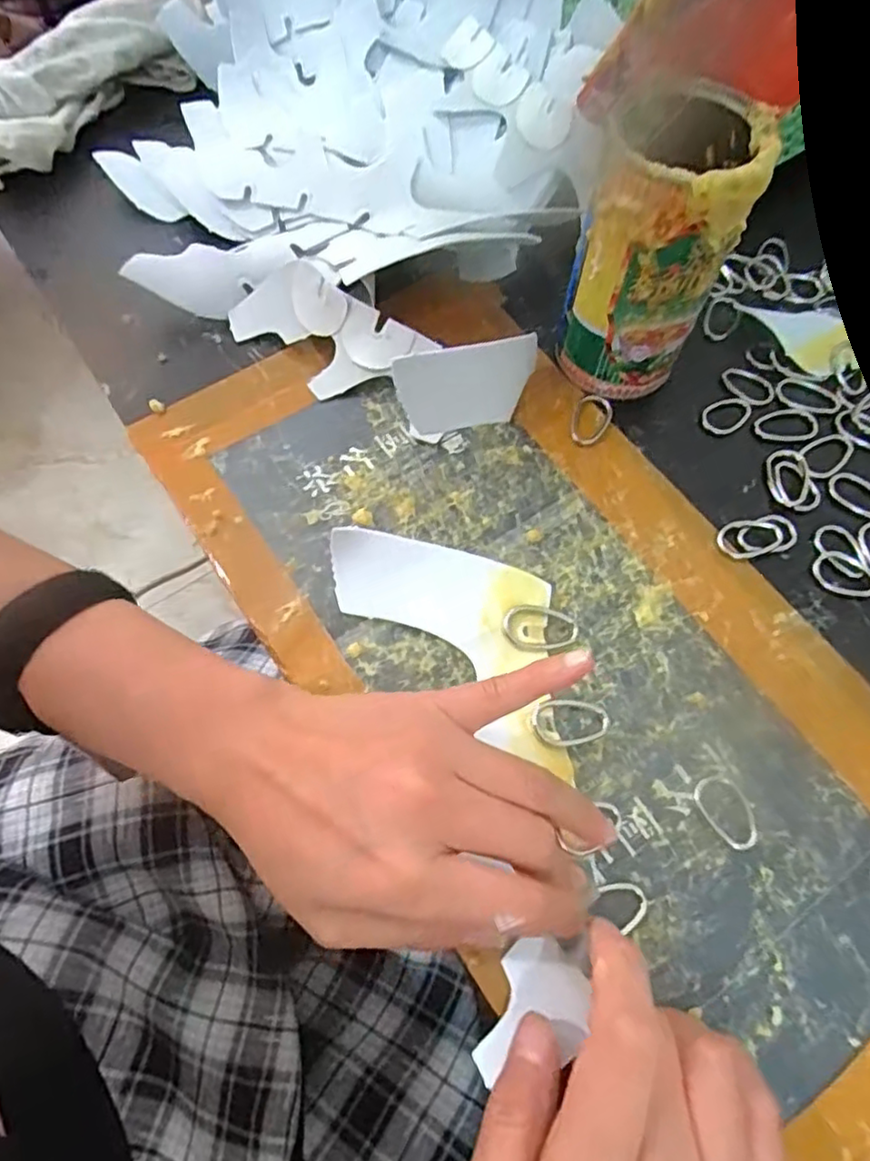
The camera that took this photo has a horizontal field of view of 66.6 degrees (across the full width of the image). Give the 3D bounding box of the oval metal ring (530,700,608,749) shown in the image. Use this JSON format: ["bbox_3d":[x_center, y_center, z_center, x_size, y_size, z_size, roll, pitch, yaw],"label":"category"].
[{"bbox_3d":[0.057,0.060,0.279,0.032,0.004,0.020,-9,66,-11],"label":"oval metal ring"}]

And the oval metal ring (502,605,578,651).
[{"bbox_3d":[0.047,0.021,0.295,0.034,0.004,0.020,4,76,-8],"label":"oval metal ring"}]

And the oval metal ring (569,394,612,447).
[{"bbox_3d":[0.082,-0.085,0.349,0.019,0.004,0.032,22,67,9],"label":"oval metal ring"}]

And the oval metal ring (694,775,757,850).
[{"bbox_3d":[0.118,0.093,0.265,0.018,0.004,0.029,-22,67,-10],"label":"oval metal ring"}]

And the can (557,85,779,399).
[{"bbox_3d":[0.100,-0.151,0.313,0.062,0.125,0.063,0,65,0],"label":"can"}]

